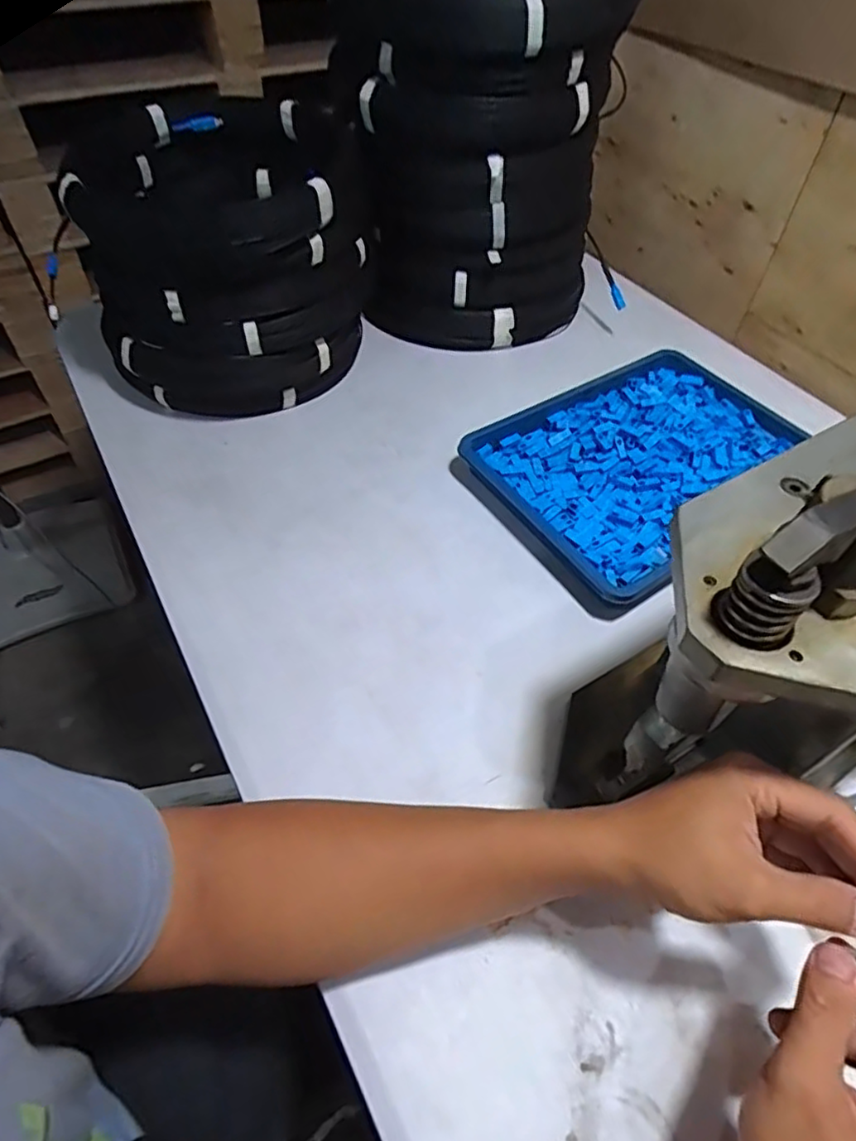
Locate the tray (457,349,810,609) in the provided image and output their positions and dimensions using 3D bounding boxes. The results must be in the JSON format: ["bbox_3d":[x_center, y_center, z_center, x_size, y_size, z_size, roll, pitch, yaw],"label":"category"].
[{"bbox_3d":[0.220,-0.110,0.644,0.305,0.042,0.229,-28,57,-22],"label":"tray"}]

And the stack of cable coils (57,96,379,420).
[{"bbox_3d":[-0.188,-0.330,0.671,0.251,0.224,0.280,2,51,0],"label":"stack of cable coils"}]

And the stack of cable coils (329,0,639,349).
[{"bbox_3d":[0.053,-0.491,0.735,0.281,0.352,0.289,2,51,0],"label":"stack of cable coils"}]

